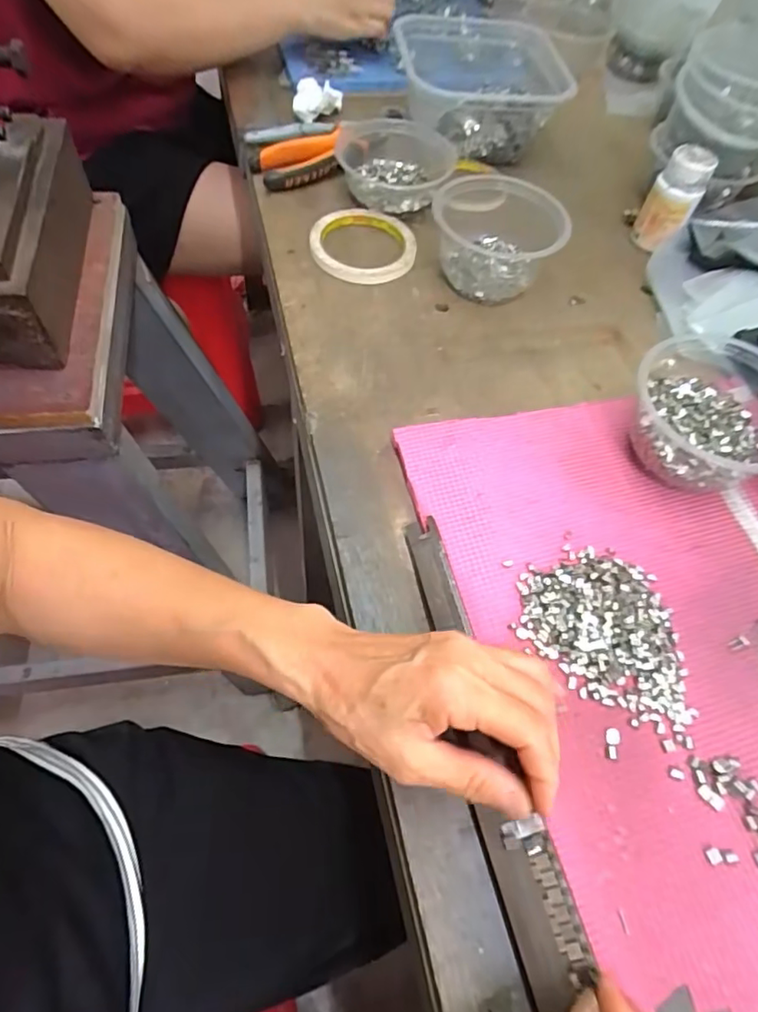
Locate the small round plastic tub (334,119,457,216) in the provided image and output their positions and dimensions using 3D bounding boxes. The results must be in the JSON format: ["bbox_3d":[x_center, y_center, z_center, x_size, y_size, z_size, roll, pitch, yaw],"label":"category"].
[{"bbox_3d":[0.016,-0.337,0.564,0.117,0.043,0.108,4,59,-2],"label":"small round plastic tub"}]

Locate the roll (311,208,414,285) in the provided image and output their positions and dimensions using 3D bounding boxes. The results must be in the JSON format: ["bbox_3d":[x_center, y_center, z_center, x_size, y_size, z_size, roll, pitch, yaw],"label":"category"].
[{"bbox_3d":[-0.015,-0.243,0.527,0.096,0.011,0.098,16,59,5],"label":"roll"}]

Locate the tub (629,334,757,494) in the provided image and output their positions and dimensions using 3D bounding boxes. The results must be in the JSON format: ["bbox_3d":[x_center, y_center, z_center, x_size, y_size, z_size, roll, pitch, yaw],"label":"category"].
[{"bbox_3d":[0.230,-0.061,0.400,0.111,0.070,0.099,40,64,18],"label":"tub"}]

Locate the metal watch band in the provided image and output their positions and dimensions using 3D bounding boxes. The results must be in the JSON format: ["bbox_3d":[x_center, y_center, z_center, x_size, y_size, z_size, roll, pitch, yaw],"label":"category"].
[{"bbox_3d":[0.081,0.184,0.266,0.019,0.009,0.067,-16,61,-13],"label":"metal watch band"}]

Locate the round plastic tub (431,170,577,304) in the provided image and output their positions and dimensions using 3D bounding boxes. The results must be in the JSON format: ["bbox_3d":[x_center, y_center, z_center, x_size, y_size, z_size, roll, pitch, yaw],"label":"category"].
[{"bbox_3d":[0.102,-0.239,0.506,0.110,0.063,0.105,2,59,-3],"label":"round plastic tub"}]

